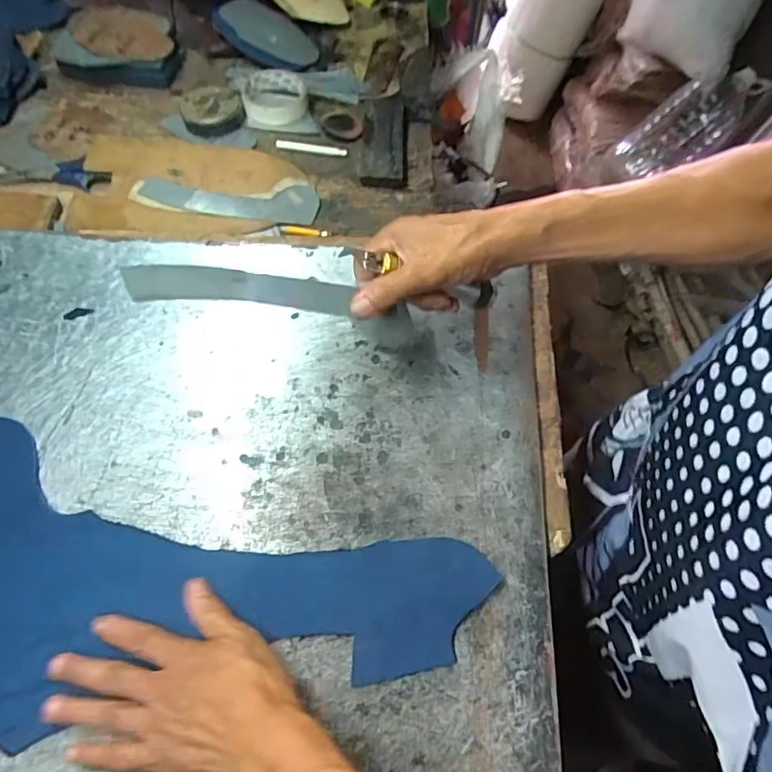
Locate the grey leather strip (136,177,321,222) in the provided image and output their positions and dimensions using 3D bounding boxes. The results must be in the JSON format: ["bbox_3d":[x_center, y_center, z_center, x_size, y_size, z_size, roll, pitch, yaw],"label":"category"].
[{"bbox_3d":[-0.182,-0.217,0.627,0.203,0.008,0.049,2,69,-1],"label":"grey leather strip"}]

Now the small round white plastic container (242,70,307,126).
[{"bbox_3d":[-0.146,-0.378,0.710,0.079,0.037,0.083,0,61,0],"label":"small round white plastic container"}]

